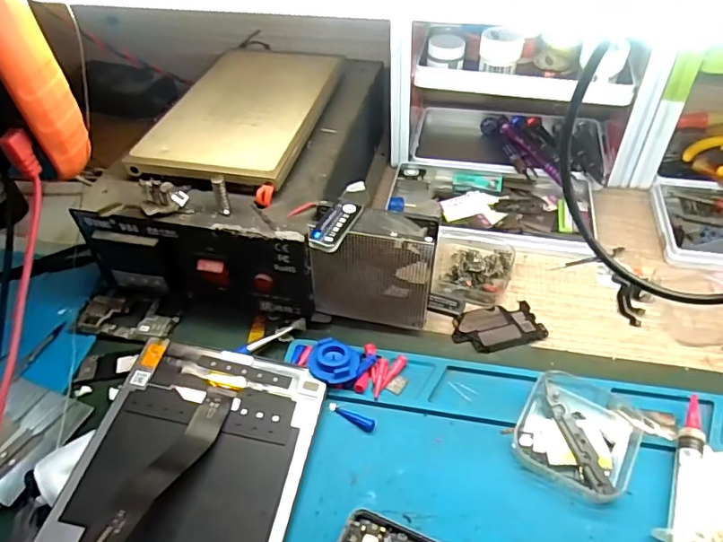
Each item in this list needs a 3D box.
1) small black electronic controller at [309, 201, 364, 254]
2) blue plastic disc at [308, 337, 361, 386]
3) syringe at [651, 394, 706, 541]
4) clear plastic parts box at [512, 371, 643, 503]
[{"bbox_3d":[-0.016,-0.027,0.324,0.018,0.007,0.048,17,49,19],"label":"small black electronic controller"},{"bbox_3d":[-0.019,0.061,0.347,0.035,0.010,0.030,21,49,23],"label":"blue plastic disc"},{"bbox_3d":[0.175,0.115,0.286,0.017,0.015,0.107,18,48,20],"label":"syringe"},{"bbox_3d":[0.128,0.093,0.309,0.063,0.019,0.069,22,50,24],"label":"clear plastic parts box"}]

